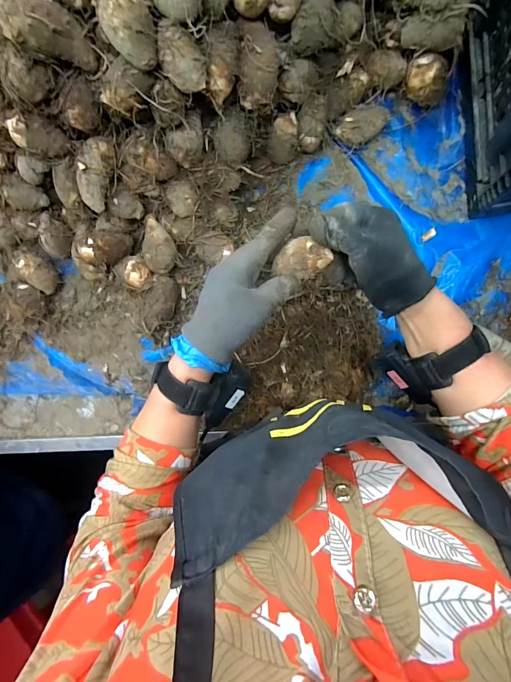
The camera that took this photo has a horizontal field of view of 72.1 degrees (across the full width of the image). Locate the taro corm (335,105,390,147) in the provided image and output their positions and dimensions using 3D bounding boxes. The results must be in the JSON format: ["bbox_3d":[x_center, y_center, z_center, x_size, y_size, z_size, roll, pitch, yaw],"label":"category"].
[{"bbox_3d":[0.135,-0.270,0.442,0.062,0.033,0.038,-31,92,6],"label":"taro corm"}]

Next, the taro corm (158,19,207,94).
[{"bbox_3d":[-0.067,-0.258,0.322,0.040,0.033,0.038,17,95,2],"label":"taro corm"}]

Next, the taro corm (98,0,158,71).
[{"bbox_3d":[-0.106,-0.262,0.297,0.037,0.033,0.046,-17,93,5],"label":"taro corm"}]

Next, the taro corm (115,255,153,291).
[{"bbox_3d":[-0.159,-0.091,0.473,0.054,0.038,0.041,14,95,3],"label":"taro corm"}]

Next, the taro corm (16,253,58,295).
[{"bbox_3d":[-0.300,-0.094,0.487,0.048,0.042,0.041,32,96,1],"label":"taro corm"}]

